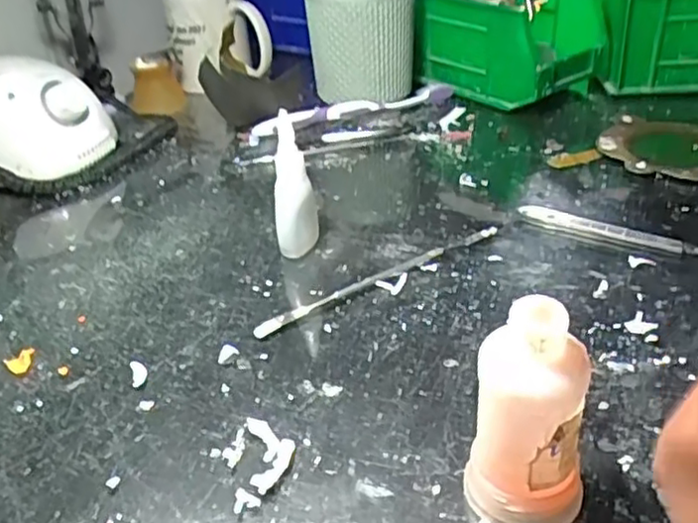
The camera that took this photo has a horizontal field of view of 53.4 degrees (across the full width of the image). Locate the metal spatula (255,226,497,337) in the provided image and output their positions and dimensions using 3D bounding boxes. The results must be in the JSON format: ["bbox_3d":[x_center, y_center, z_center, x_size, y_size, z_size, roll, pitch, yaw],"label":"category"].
[{"bbox_3d":[0.019,0.008,0.403,0.163,0.006,0.012,-21,37,-24],"label":"metal spatula"}]

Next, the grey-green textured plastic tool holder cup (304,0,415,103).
[{"bbox_3d":[0.012,-0.204,0.633,0.094,0.111,0.093,-4,33,1],"label":"grey-green textured plastic tool holder cup"}]

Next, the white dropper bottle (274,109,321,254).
[{"bbox_3d":[-0.034,-0.044,0.417,0.018,0.084,0.025,14,37,26],"label":"white dropper bottle"}]

